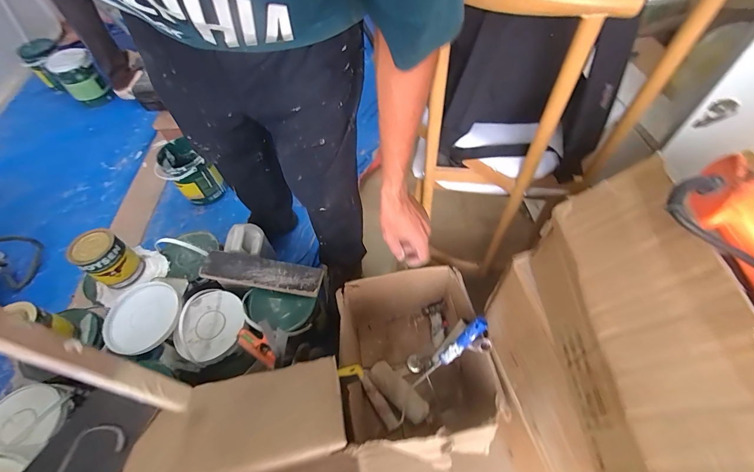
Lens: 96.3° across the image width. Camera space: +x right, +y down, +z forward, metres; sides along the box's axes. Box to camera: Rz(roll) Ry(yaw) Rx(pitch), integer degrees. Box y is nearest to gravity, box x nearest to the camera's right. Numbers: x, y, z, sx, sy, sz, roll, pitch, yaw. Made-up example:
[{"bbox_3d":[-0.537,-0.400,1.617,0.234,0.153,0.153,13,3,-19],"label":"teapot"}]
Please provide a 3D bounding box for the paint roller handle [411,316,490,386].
[{"bbox_3d":[0.153,0.273,0.756,0.027,0.263,0.031,-2,45,-45],"label":"paint roller handle"}]

